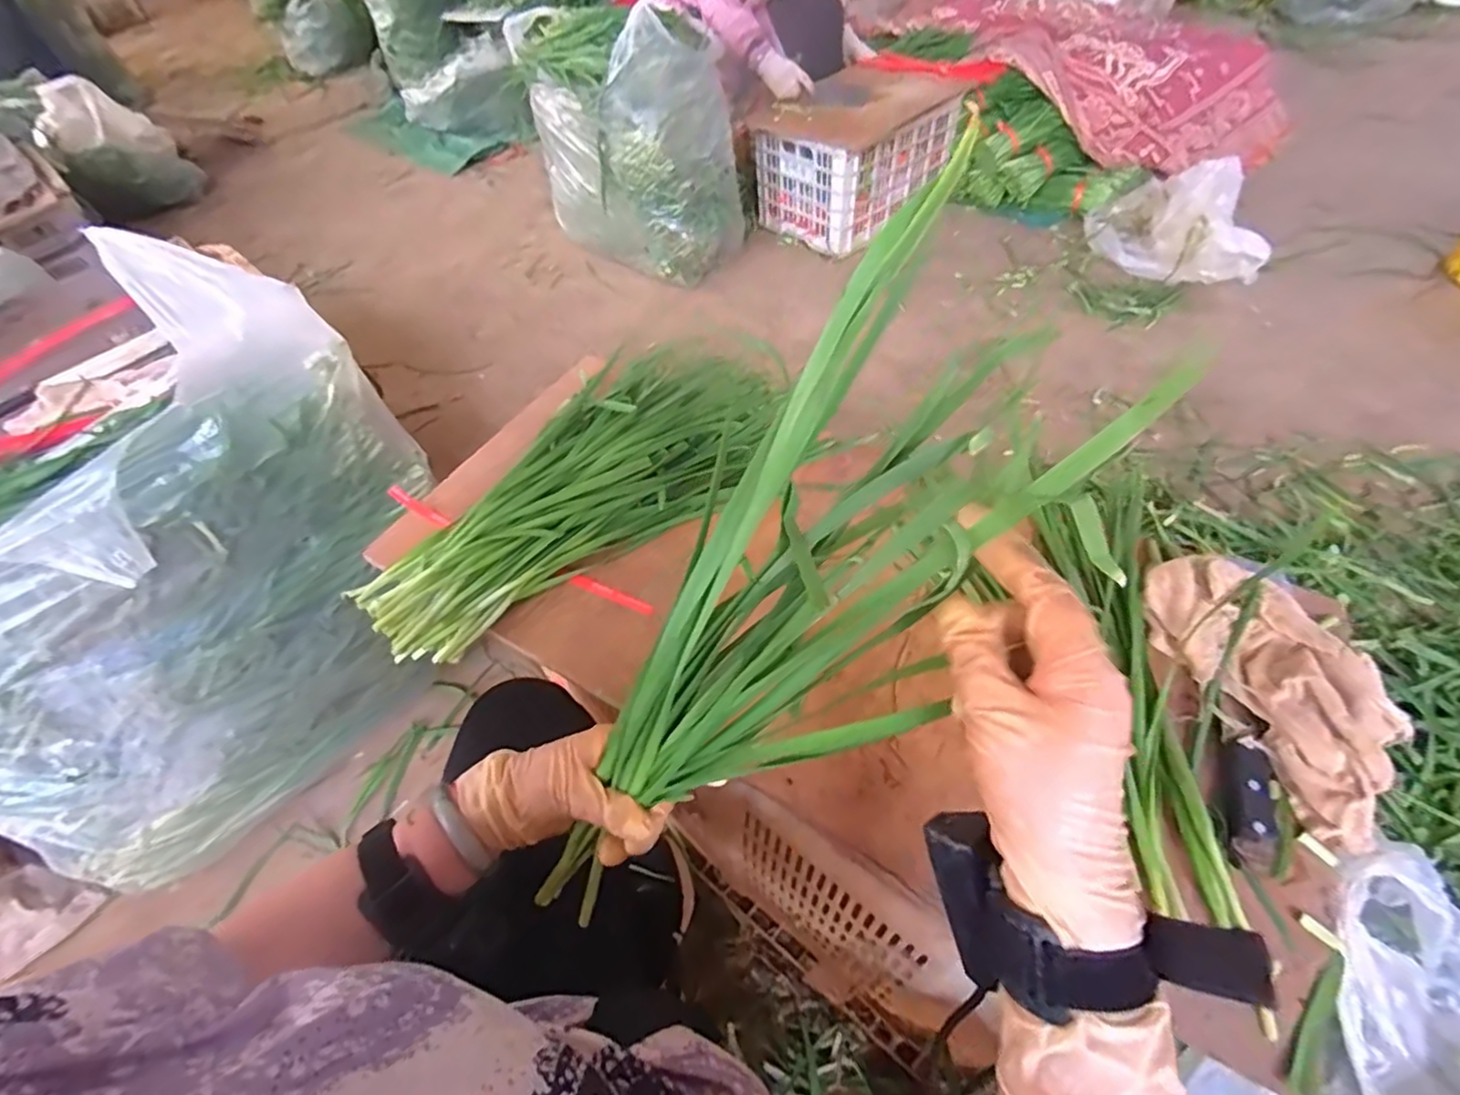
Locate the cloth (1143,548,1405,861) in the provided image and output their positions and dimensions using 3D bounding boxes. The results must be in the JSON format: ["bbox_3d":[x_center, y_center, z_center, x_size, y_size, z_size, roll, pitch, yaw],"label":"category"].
[{"bbox_3d":[0.447,0.101,0.514,0.124,0.049,0.238,-17,52,-7],"label":"cloth"}]

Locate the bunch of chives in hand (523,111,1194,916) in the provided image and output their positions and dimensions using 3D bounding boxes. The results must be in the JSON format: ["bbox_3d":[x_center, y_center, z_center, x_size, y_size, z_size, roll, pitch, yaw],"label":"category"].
[{"bbox_3d":[0.035,0.047,0.345,0.076,0.449,0.133,3,36,-51],"label":"bunch of chives in hand"}]

